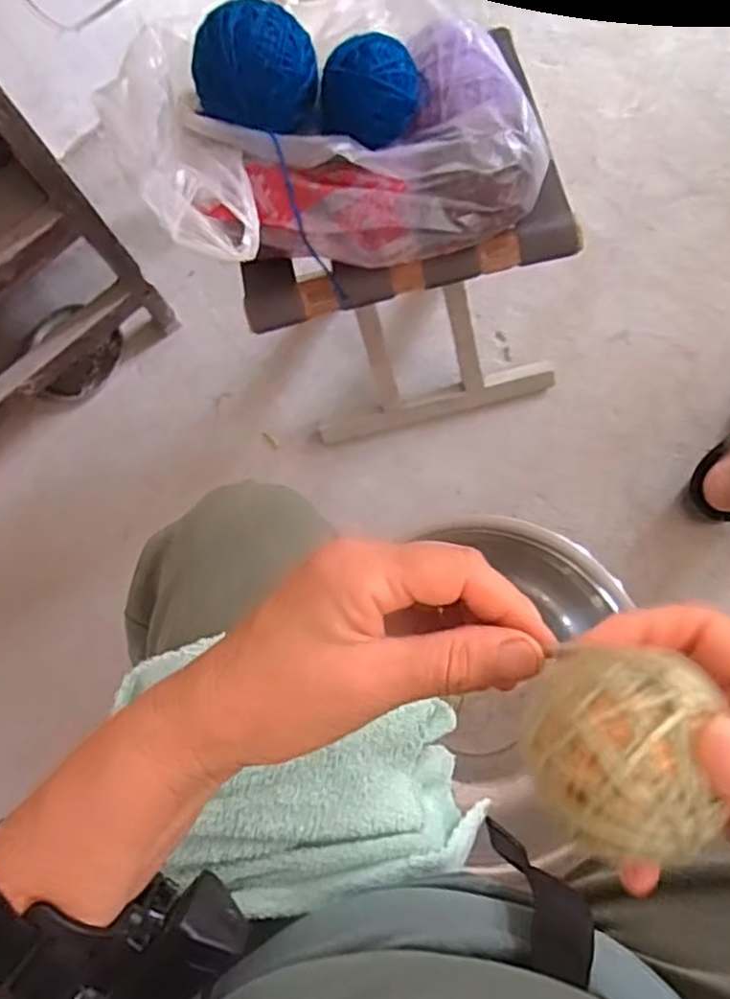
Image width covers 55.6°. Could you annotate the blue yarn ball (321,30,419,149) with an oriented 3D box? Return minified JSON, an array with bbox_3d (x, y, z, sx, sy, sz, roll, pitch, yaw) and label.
[{"bbox_3d":[0.004,-0.311,0.535,0.079,0.059,0.065,-8,74,6],"label":"blue yarn ball"}]

